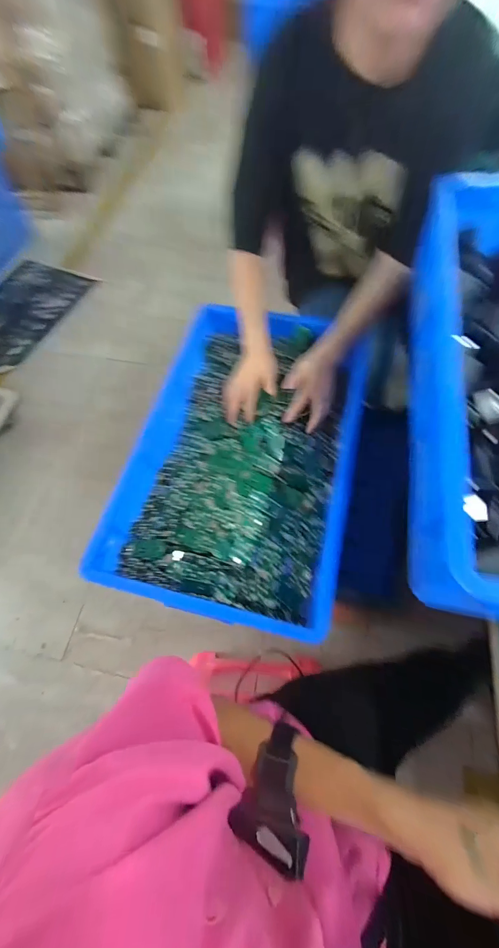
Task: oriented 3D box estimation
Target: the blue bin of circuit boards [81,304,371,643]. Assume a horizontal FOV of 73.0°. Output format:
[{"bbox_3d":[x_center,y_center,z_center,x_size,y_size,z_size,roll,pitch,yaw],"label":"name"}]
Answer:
[{"bbox_3d":[-0.013,-0.048,0.671,0.411,0.120,0.617,11,66,6],"label":"blue bin of circuit boards"}]

